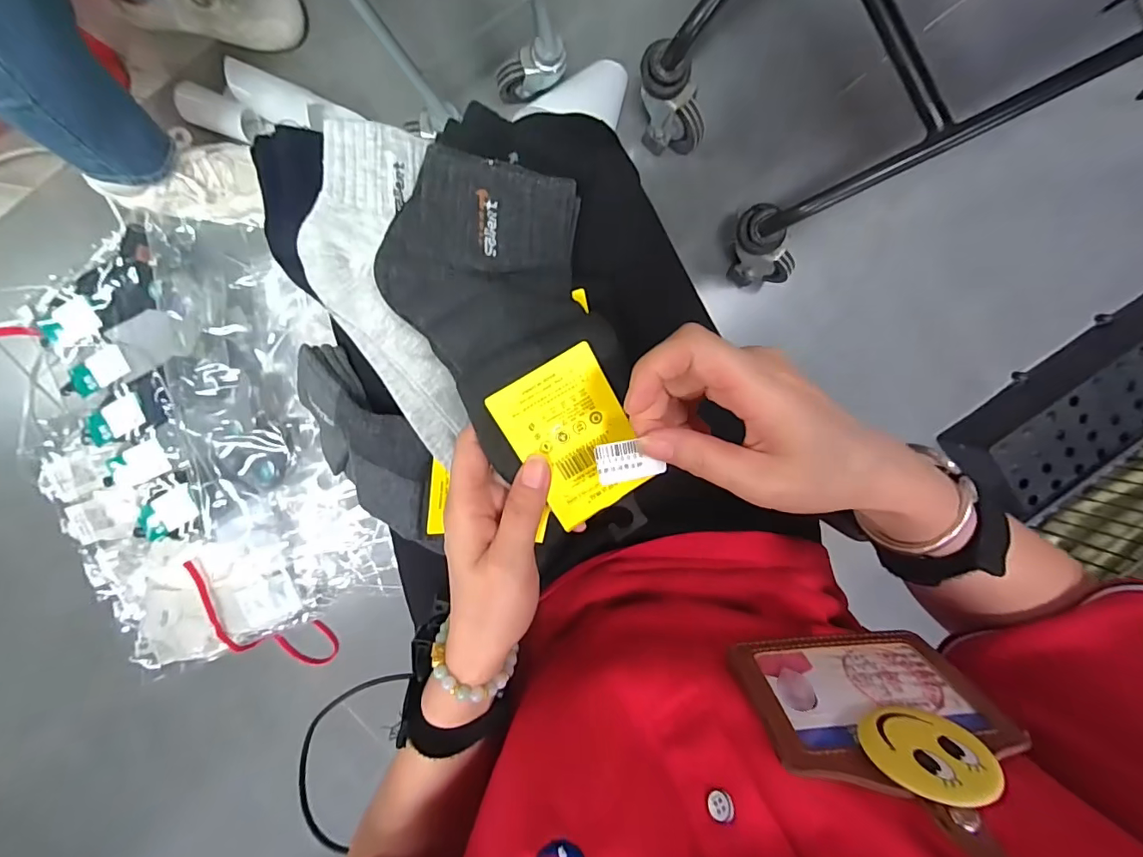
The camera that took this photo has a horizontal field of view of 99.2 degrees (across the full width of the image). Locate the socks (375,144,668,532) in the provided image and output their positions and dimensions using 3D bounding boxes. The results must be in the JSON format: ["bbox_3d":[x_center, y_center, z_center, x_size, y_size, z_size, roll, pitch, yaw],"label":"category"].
[{"bbox_3d":[-0.023,-0.044,0.254,0.099,0.055,0.186,-27,86,1],"label":"socks"}]

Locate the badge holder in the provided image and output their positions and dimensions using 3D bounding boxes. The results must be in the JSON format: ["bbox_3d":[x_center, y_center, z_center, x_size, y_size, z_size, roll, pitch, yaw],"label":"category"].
[{"bbox_3d":[0.129,0.116,0.211,0.098,0.076,0.005,-2,108,-5],"label":"badge holder"}]

